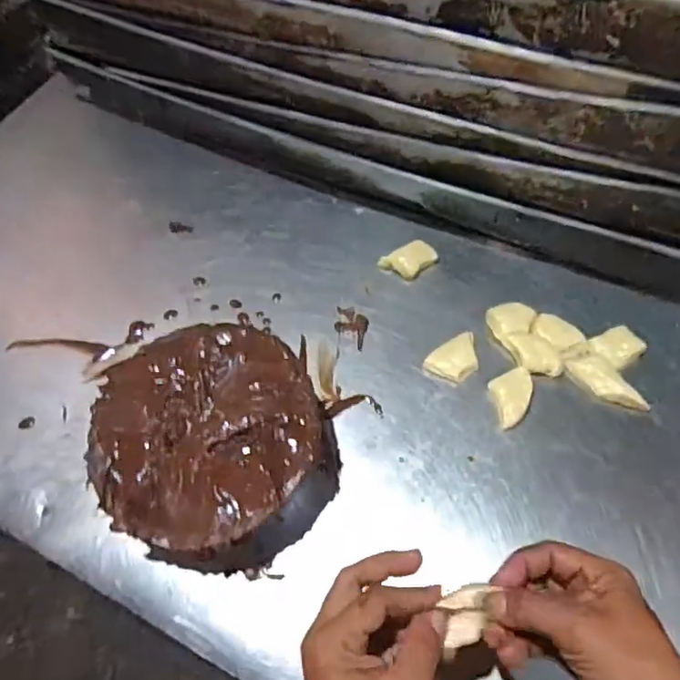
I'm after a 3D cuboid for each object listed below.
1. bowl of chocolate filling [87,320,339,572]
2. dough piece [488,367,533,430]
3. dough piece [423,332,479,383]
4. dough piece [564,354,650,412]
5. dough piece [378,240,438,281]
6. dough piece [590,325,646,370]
[{"bbox_3d":[-0.105,0.086,0.487,0.190,0.075,0.178,-2,61,3],"label":"bowl of chocolate filling"},{"bbox_3d":[0.158,0.051,0.528,0.038,0.010,0.053,-11,61,-2],"label":"dough piece"},{"bbox_3d":[0.108,0.018,0.550,0.052,0.011,0.038,-32,64,-14],"label":"dough piece"},{"bbox_3d":[0.242,0.038,0.530,0.033,0.009,0.075,-38,65,-17],"label":"dough piece"},{"bbox_3d":[0.072,-0.083,0.616,0.053,0.014,0.036,-29,63,-12],"label":"dough piece"},{"bbox_3d":[0.260,0.005,0.547,0.040,0.007,0.036,-30,63,-13],"label":"dough piece"}]

